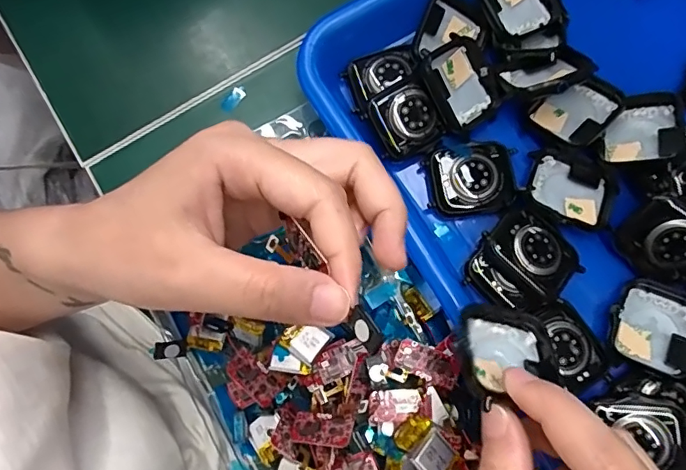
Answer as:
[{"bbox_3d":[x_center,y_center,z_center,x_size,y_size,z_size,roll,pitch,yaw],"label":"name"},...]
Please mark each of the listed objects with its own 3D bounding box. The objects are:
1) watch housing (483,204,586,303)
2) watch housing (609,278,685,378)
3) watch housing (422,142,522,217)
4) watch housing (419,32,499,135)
[{"bbox_3d":[0.092,0.007,0.241,0.031,0.010,0.043,-43,82,-8],"label":"watch housing"},{"bbox_3d":[0.147,0.043,0.240,0.039,0.011,0.040,25,79,5],"label":"watch housing"},{"bbox_3d":[0.064,-0.028,0.254,0.043,0.009,0.034,-9,79,-2],"label":"watch housing"},{"bbox_3d":[0.059,-0.076,0.256,0.037,0.007,0.044,-35,105,-21],"label":"watch housing"}]

